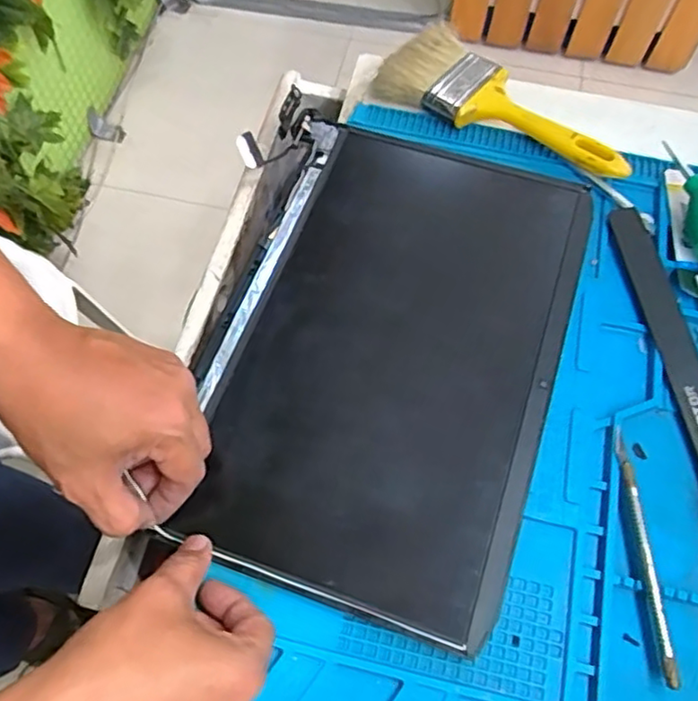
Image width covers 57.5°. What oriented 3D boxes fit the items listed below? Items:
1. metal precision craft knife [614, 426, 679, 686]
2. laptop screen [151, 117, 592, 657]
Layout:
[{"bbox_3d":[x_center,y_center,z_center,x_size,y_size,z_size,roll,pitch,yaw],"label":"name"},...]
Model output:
[{"bbox_3d":[0.178,0.120,0.385,0.010,0.009,0.147,-1,63,-1],"label":"metal precision craft knife"},{"bbox_3d":[0.026,-0.008,0.452,0.231,0.009,0.353,16,67,10],"label":"laptop screen"}]

